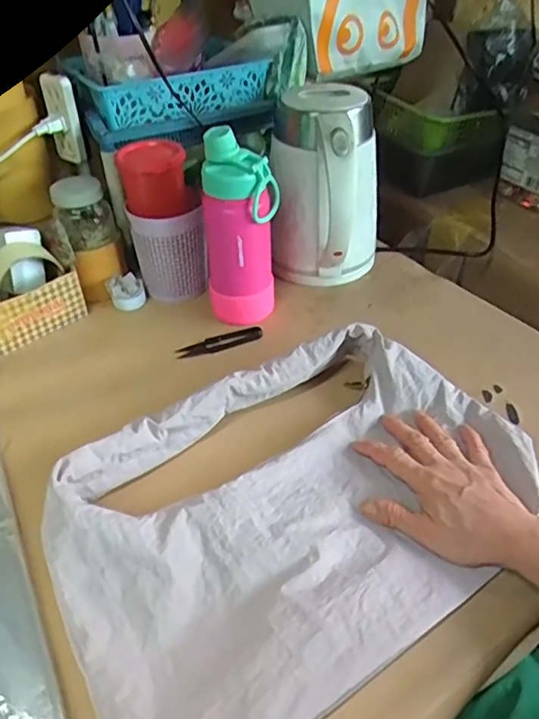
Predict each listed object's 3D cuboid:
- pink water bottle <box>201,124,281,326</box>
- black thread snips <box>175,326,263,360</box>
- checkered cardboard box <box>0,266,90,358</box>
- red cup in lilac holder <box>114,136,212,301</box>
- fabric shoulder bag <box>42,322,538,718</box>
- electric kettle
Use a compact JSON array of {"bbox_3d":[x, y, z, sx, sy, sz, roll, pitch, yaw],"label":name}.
[{"bbox_3d":[-0.034,-0.138,0.637,0.066,0.204,0.066,23,46,24],"label":"pink water bottle"},{"bbox_3d":[-0.057,-0.020,0.658,0.099,0.013,0.023,-12,43,-13],"label":"black thread snips"},{"bbox_3d":[-0.312,-0.082,0.691,0.133,0.064,0.139,-31,50,-30],"label":"checkered cardboard box"},{"bbox_3d":[-0.127,-0.163,0.688,0.084,0.169,0.076,-8,42,-8],"label":"red cup in lilac holder"},{"bbox_3d":[0.031,0.109,0.465,0.392,0.046,0.263,-25,47,-26],"label":"fabric shoulder bag"},{"bbox_3d":[0.070,-0.192,0.694,0.134,0.213,0.157,5,41,6],"label":"electric kettle"}]

